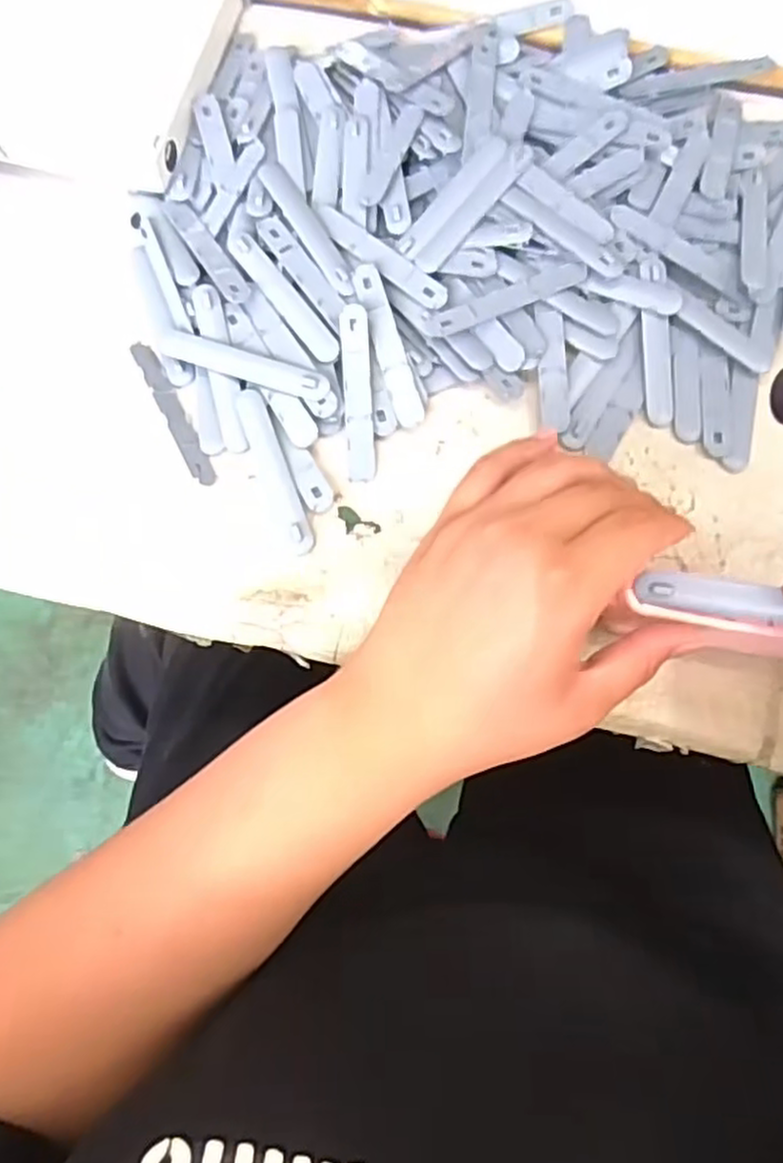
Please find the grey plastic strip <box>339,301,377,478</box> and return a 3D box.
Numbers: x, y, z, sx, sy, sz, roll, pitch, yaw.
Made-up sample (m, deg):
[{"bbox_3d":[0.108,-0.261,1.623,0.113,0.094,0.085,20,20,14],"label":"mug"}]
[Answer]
[{"bbox_3d":[-0.018,-0.101,0.385,0.015,0.004,0.095,-3,86,-4],"label":"grey plastic strip"}]

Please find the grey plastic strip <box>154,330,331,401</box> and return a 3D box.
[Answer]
[{"bbox_3d":[-0.080,-0.117,0.387,0.098,0.004,0.016,19,85,9],"label":"grey plastic strip"}]

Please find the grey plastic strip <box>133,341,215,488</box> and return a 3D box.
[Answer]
[{"bbox_3d":[-0.116,-0.091,0.385,0.012,0.005,0.089,-27,75,-9],"label":"grey plastic strip"}]

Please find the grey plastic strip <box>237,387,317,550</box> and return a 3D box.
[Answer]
[{"bbox_3d":[-0.061,-0.058,0.377,0.015,0.004,0.094,-20,74,-7],"label":"grey plastic strip"}]

